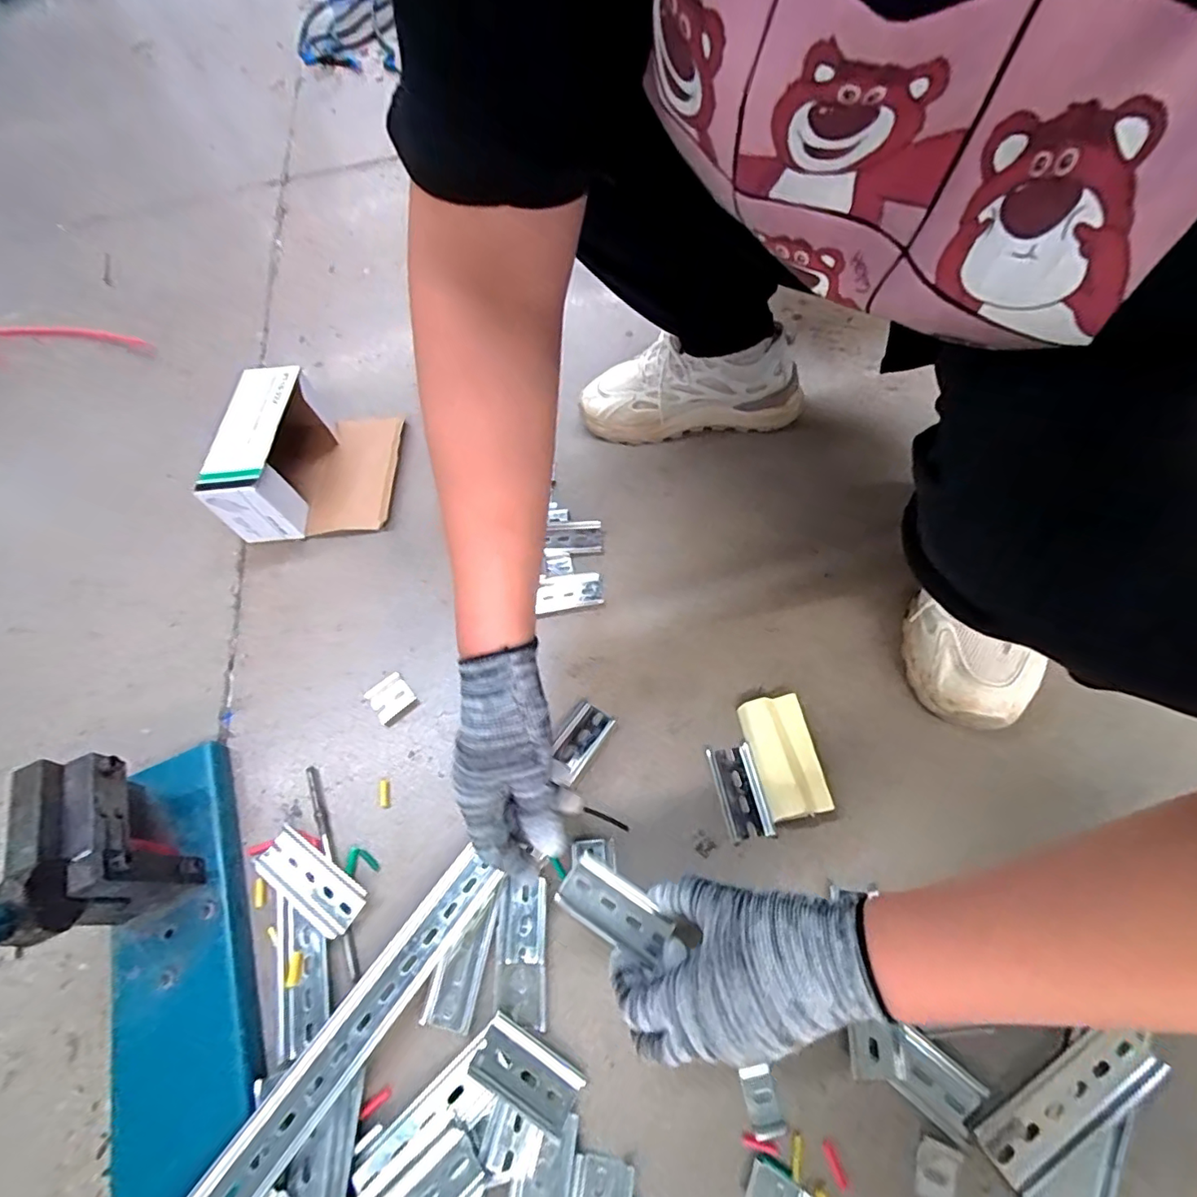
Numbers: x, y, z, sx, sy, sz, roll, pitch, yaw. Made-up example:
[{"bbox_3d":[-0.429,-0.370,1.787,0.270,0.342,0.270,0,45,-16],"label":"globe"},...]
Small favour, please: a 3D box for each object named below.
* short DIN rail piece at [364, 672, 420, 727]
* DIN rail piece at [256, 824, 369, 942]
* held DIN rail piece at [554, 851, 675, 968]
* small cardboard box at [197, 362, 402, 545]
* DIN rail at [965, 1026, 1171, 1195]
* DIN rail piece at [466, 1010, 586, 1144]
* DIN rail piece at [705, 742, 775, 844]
[{"bbox_3d":[-0.190,0.091,0.495,0.035,0.005,0.042,-37,64,-18],"label":"short DIN rail piece"},{"bbox_3d":[-0.222,0.217,0.415,0.096,0.009,0.037,26,64,18],"label":"DIN rail piece"},{"bbox_3d":[0.011,0.206,0.362,0.073,0.007,0.037,27,64,13],"label":"held DIN rail piece"},{"bbox_3d":[-0.317,-0.165,0.602,0.157,0.090,0.182,-3,59,1],"label":"small cardboard box"},{"bbox_3d":[0.287,0.304,0.330,0.123,0.010,0.036,-24,61,-11],"label":"DIN rail"},{"bbox_3d":[-0.046,0.305,0.348,0.069,0.005,0.035,32,56,7],"label":"DIN rail piece"},{"bbox_3d":[0.115,0.155,0.436,0.035,0.009,0.071,-11,59,-4],"label":"DIN rail piece"}]

